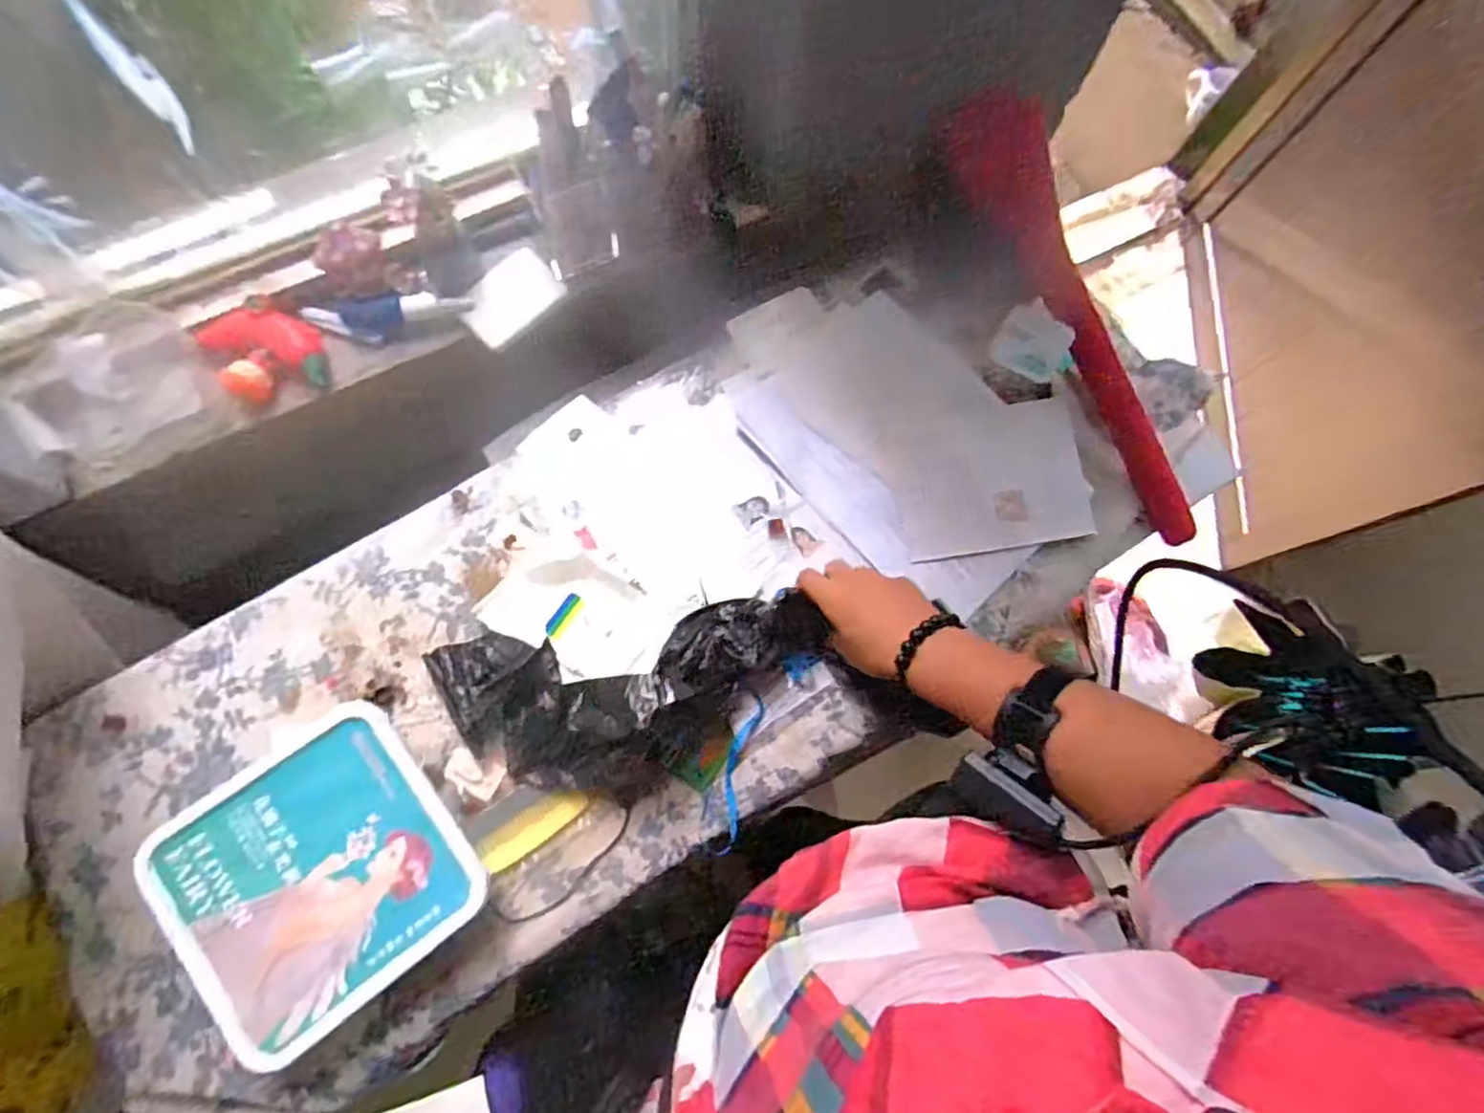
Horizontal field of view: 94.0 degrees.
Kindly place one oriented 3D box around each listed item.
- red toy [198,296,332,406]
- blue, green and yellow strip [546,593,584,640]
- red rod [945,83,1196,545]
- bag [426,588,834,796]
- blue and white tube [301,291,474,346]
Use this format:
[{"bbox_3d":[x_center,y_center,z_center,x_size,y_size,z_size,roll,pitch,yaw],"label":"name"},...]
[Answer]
[{"bbox_3d":[-0.420,-0.183,0.610,0.085,0.041,0.074,-19,78,-7],"label":"red toy"},{"bbox_3d":[-0.156,0.052,0.607,0.017,0.004,0.042,32,75,7],"label":"blue, green and yellow strip"},{"bbox_3d":[0.325,-0.226,0.664,0.064,0.045,0.457,-25,90,-9],"label":"red rod"},{"bbox_3d":[-0.088,0.108,0.579,0.327,0.090,0.140,-13,74,-6],"label":"bag"},{"bbox_3d":[-0.322,-0.219,0.629,0.144,0.014,0.038,-7,74,-4],"label":"blue and white tube"}]

